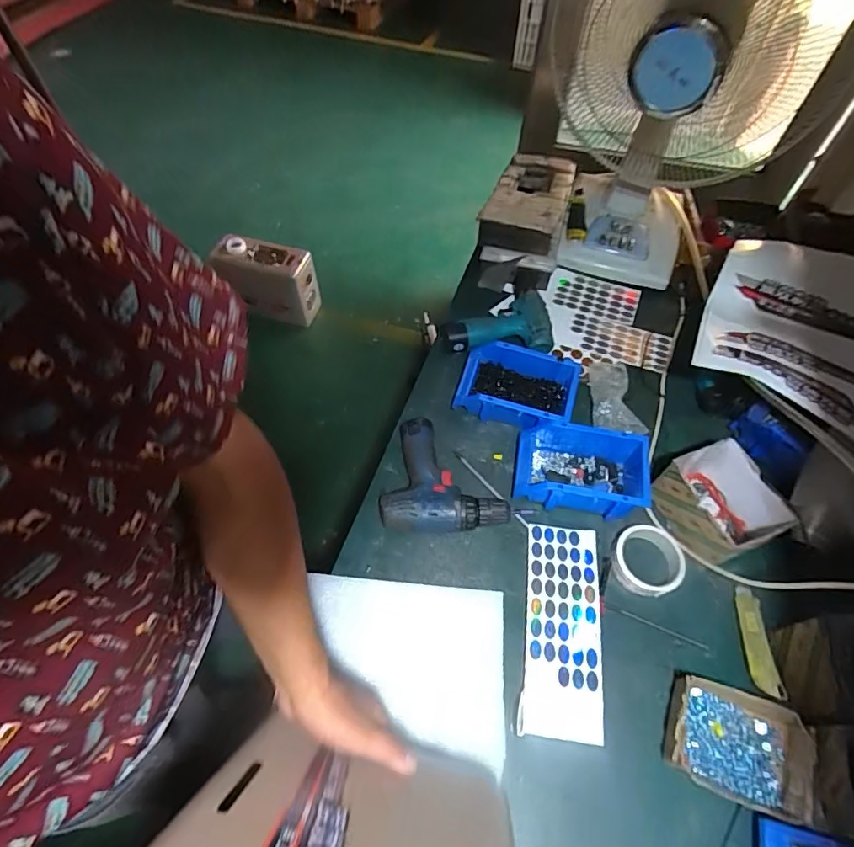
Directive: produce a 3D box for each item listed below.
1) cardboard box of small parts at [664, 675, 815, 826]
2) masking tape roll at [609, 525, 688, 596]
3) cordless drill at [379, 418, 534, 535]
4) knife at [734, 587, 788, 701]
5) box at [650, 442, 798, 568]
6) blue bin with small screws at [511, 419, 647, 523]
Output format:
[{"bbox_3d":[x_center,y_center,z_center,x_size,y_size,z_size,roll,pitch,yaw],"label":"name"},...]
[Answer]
[{"bbox_3d":[0.349,0.364,0.568,0.149,0.051,0.110,22,60,11],"label":"cardboard box of small parts"},{"bbox_3d":[0.306,0.189,0.689,0.091,0.035,0.087,1,58,-2],"label":"masking tape roll"},{"bbox_3d":[0.045,0.090,0.752,0.206,0.054,0.176,11,58,5],"label":"cordless drill"},{"bbox_3d":[0.425,0.279,0.642,0.032,0.014,0.130,4,58,0],"label":"knife"},{"bbox_3d":[0.405,0.116,0.703,0.119,0.088,0.145,-26,62,-17],"label":"box"},{"bbox_3d":[0.231,0.070,0.747,0.188,0.076,0.116,10,58,4],"label":"blue bin with small screws"}]

